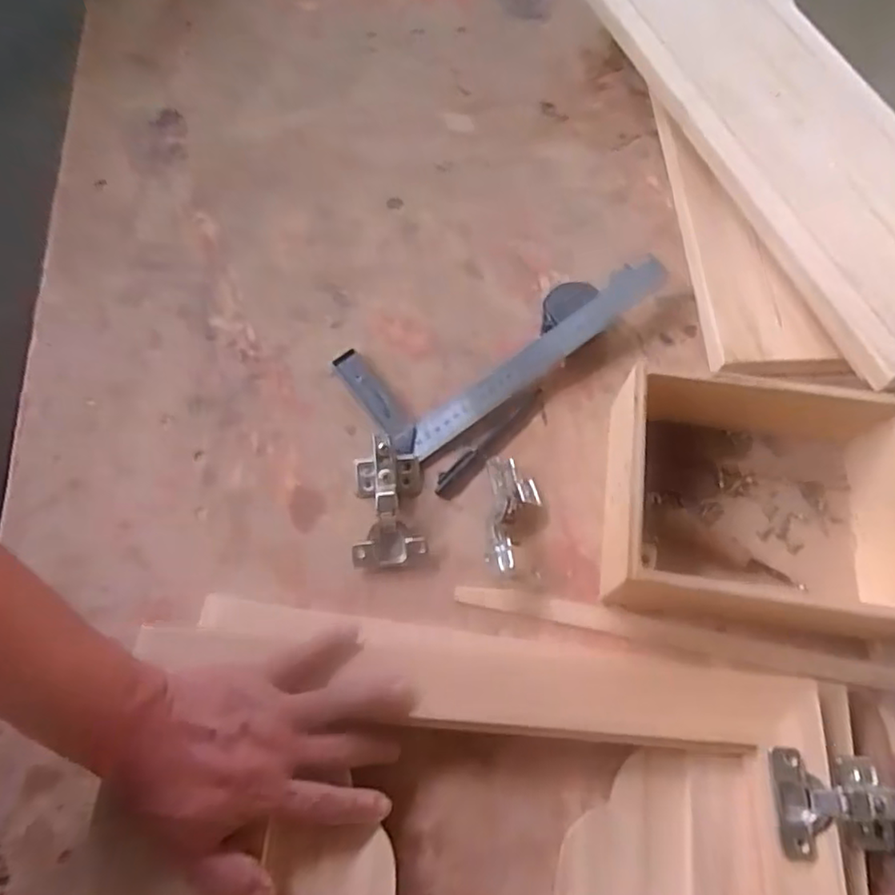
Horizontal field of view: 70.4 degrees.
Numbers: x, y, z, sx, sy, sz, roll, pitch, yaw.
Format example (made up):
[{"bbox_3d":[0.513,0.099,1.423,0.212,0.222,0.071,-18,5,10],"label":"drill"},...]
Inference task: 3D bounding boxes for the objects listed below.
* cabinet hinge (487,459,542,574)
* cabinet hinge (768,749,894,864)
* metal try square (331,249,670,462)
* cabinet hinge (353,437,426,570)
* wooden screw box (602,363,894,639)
[{"bbox_3d":[0.054,0.053,0.510,0.044,0.036,0.100,3,67,1],"label":"cabinet hinge"},{"bbox_3d":[0.259,0.232,0.410,0.096,0.026,0.061,9,66,-14],"label":"cabinet hinge"},{"bbox_3d":[0.055,-0.111,0.581,0.302,0.036,0.122,-32,70,-13],"label":"metal try square"},{"bbox_3d":[-0.050,0.043,0.516,0.056,0.028,0.100,-6,67,-3],"label":"cabinet hinge"},{"bbox_3d":[0.235,0.044,0.488,0.224,0.086,0.174,6,67,3],"label":"wooden screw box"}]

